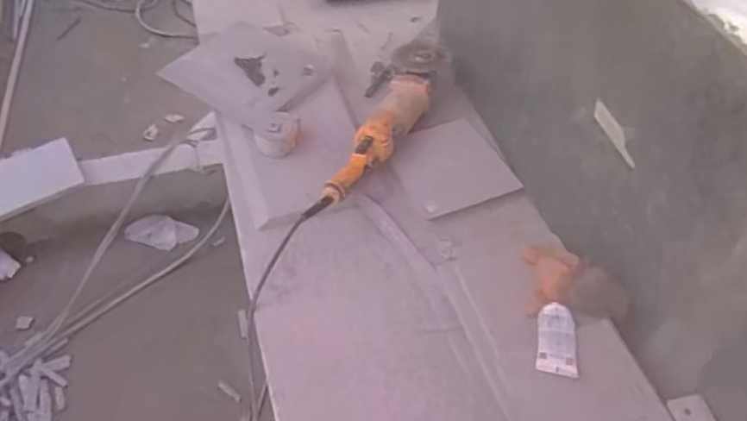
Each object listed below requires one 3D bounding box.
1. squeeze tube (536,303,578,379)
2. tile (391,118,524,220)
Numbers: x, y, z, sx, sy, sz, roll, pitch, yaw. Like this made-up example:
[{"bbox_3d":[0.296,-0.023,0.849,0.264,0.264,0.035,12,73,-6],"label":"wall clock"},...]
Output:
[{"bbox_3d":[0.207,0.143,0.706,0.043,0.009,0.086,8,50,5],"label":"squeeze tube"},{"bbox_3d":[0.119,-0.071,0.997,0.154,0.012,0.177,-19,53,-17],"label":"tile"}]

